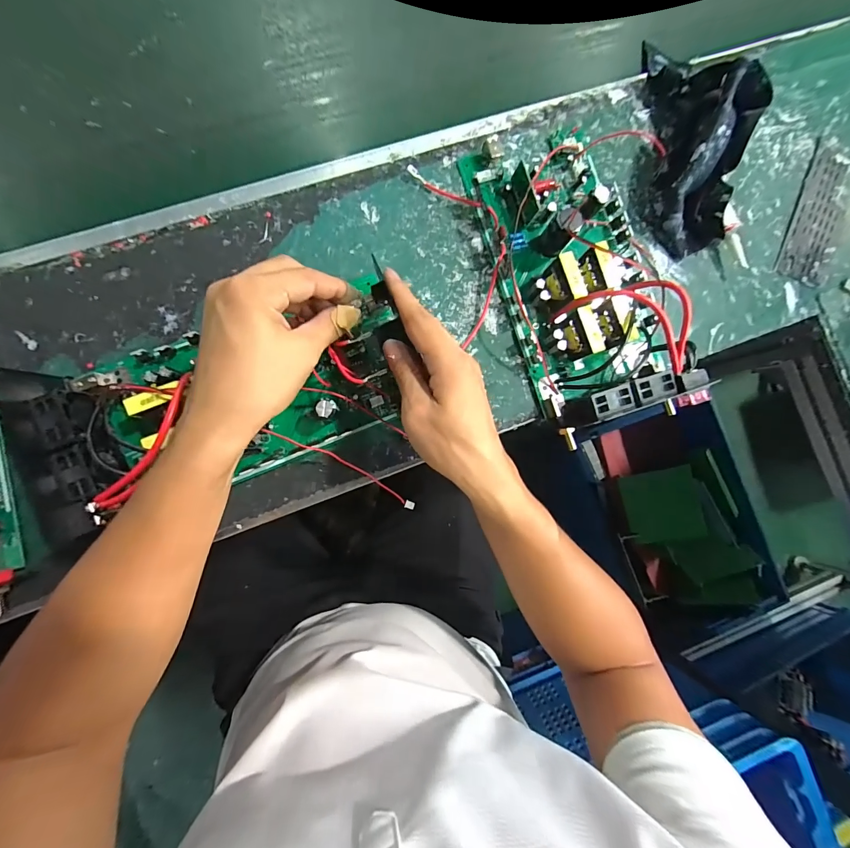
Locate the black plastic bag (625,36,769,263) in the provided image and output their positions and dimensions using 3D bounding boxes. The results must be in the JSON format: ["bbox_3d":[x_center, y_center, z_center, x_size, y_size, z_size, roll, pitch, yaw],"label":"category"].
[{"bbox_3d":[0.251,-0.275,0.348,0.082,0.067,0.212,1,87,-4],"label":"black plastic bag"}]

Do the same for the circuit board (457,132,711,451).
[{"bbox_3d":[0.150,-0.138,0.334,0.156,0.058,0.283,-19,89,-5],"label":"circuit board"}]

